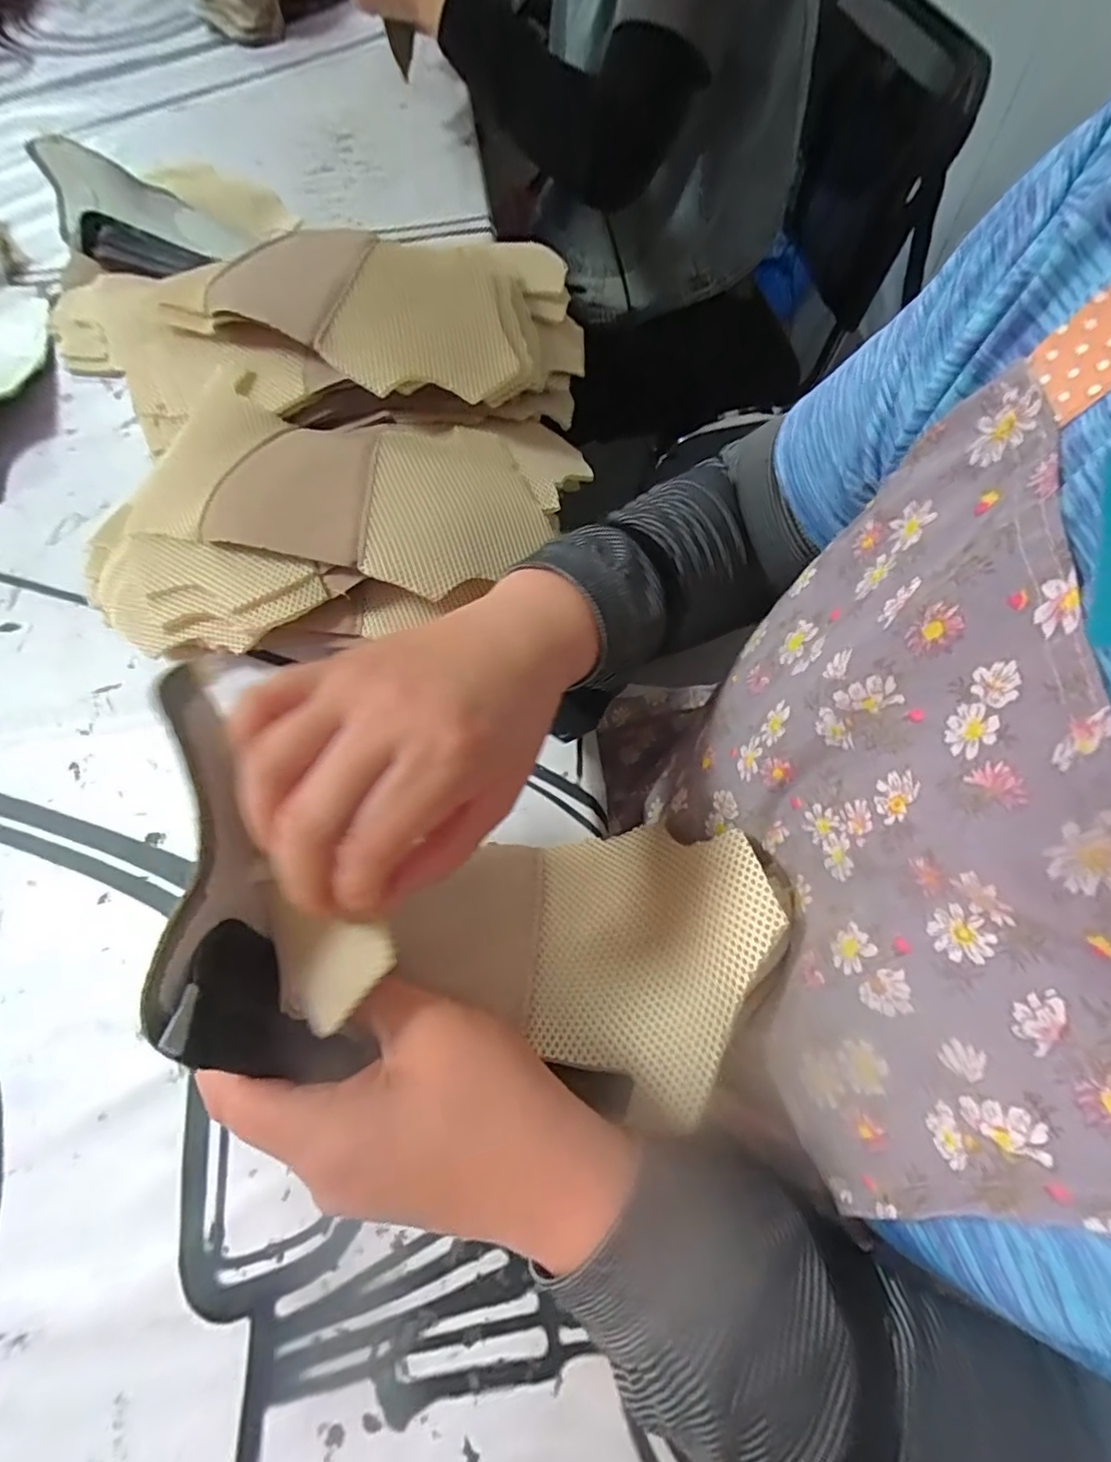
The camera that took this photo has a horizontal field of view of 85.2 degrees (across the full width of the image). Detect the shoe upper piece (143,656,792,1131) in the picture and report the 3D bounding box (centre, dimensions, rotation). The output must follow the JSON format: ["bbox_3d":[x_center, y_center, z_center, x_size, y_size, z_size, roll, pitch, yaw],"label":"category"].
[{"bbox_3d":[-0.028,0.079,0.246,0.240,0.110,0.127,15,60,-28],"label":"shoe upper piece"}]

